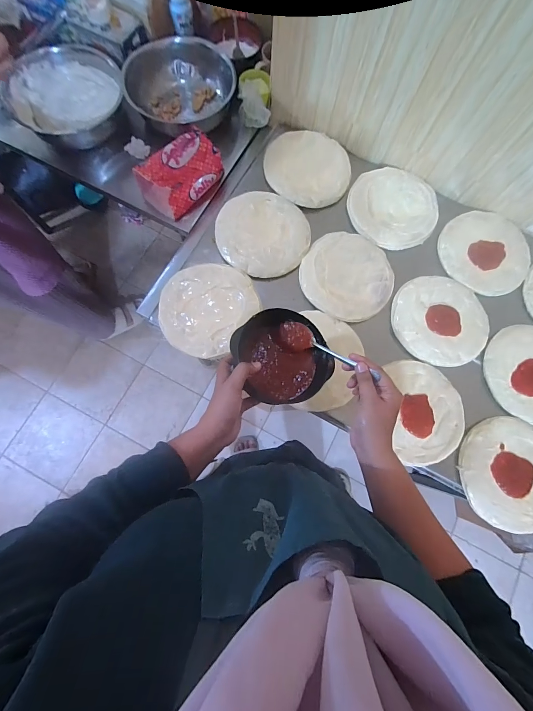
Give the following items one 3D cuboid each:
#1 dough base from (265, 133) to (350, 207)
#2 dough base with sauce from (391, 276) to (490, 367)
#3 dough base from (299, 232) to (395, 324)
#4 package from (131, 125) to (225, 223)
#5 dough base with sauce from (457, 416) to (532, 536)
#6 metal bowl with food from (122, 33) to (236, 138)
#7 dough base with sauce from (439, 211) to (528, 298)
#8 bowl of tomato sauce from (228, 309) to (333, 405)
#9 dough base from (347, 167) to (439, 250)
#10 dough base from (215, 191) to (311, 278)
[{"bbox_3d":[0.096,-0.432,0.707,0.193,0.023,0.173,3,76,0],"label":"dough base"},{"bbox_3d":[0.368,-0.075,0.649,0.196,0.011,0.189,3,76,0],"label":"dough base with sauce"},{"bbox_3d":[0.174,-0.172,0.661,0.193,0.013,0.193,0,76,-1],"label":"dough base"},{"bbox_3d":[-0.183,-0.409,0.692,0.097,0.097,0.188,44,79,9],"label":"package"},{"bbox_3d":[0.470,0.226,0.586,0.204,0.030,0.204,0,79,-3],"label":"dough base with sauce"},{"bbox_3d":[-0.205,-0.655,0.763,0.249,0.120,0.212,27,77,6],"label":"metal bowl with food"},{"bbox_3d":[0.490,-0.235,0.689,0.197,0.022,0.194,0,76,-1],"label":"dough base with sauce"},{"bbox_3d":[0.027,0.001,0.463,0.139,0.072,0.140,0,76,-1],"label":"bowl of tomato sauce"},{"bbox_3d":[0.291,-0.342,0.711,0.199,0.019,0.197,0,76,-1],"label":"dough base"},{"bbox_3d":[-0.007,-0.270,0.675,0.195,0.016,0.201,2,77,-7],"label":"dough base"}]

